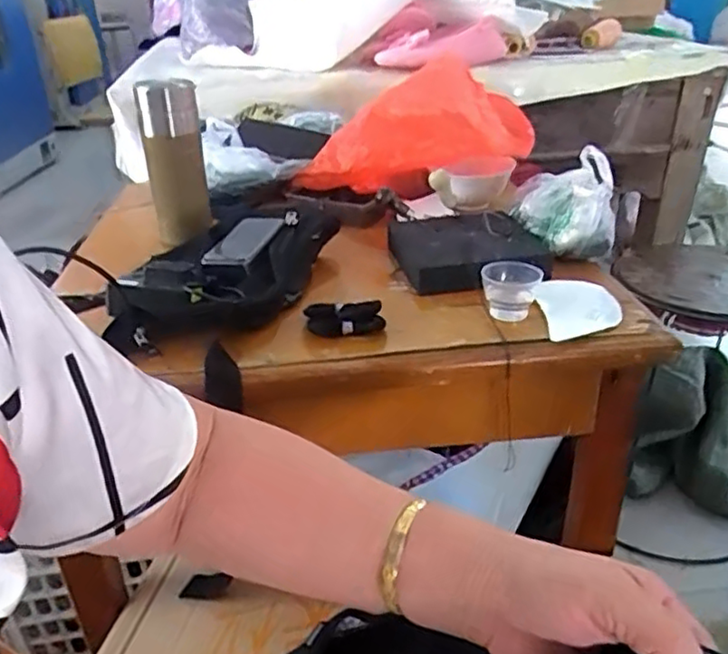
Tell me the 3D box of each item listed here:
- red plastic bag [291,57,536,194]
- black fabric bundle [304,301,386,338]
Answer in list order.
[{"bbox_3d":[0.052,-0.259,0.873,0.316,0.125,0.091,-9,25,26],"label":"red plastic bag"},{"bbox_3d":[-0.021,-0.008,0.620,0.078,0.024,0.032,4,30,11],"label":"black fabric bundle"}]

